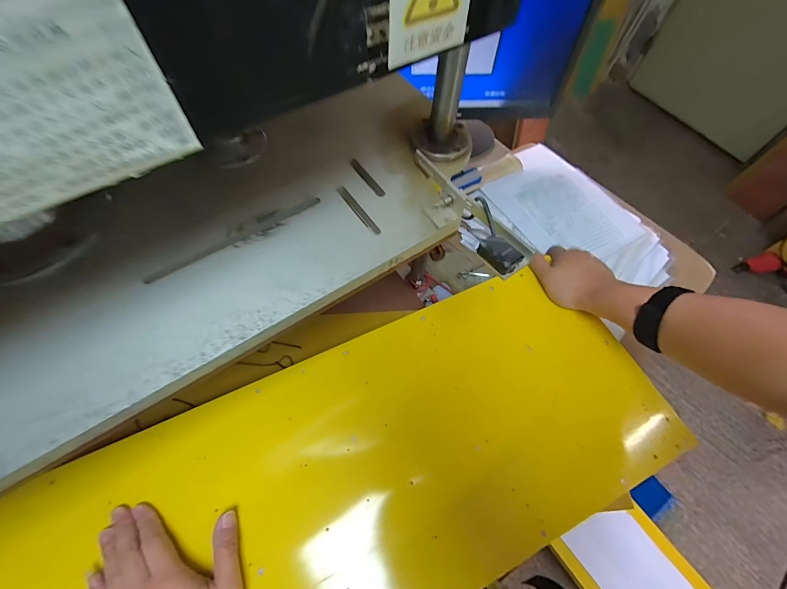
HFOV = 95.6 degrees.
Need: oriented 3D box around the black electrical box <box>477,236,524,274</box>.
[{"bbox_3d":[0.082,-0.031,0.275,0.020,0.010,0.030,-36,69,-18],"label":"black electrical box"}]

